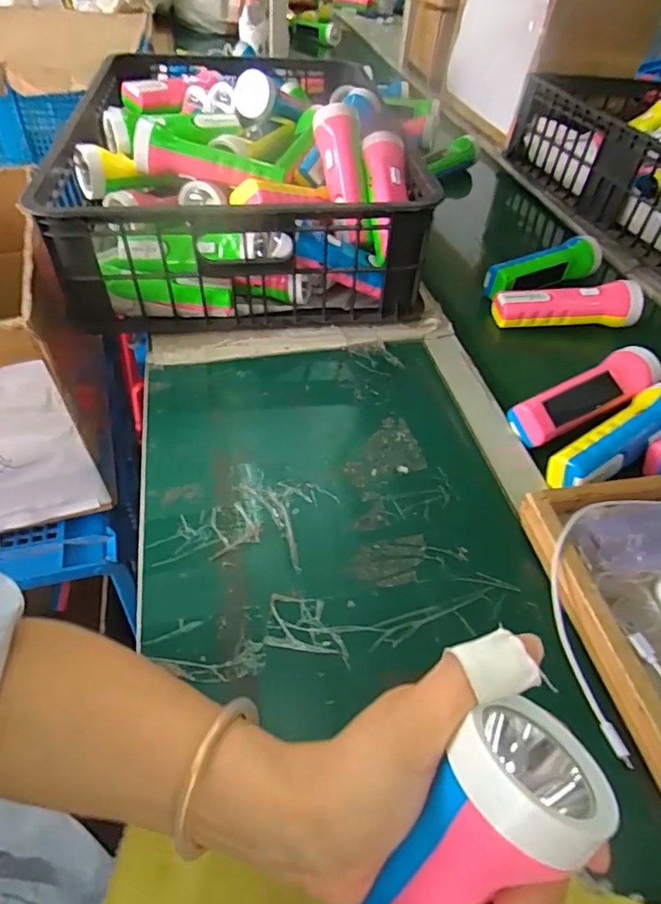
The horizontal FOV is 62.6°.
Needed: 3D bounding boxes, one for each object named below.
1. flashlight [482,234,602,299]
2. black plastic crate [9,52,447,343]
[{"bbox_3d":[0.277,-0.235,0.691,0.171,0.043,0.044,-20,52,-23],"label":"flashlight"},{"bbox_3d":[-0.123,-0.370,0.706,0.391,0.140,0.505,-3,47,-9],"label":"black plastic crate"}]

